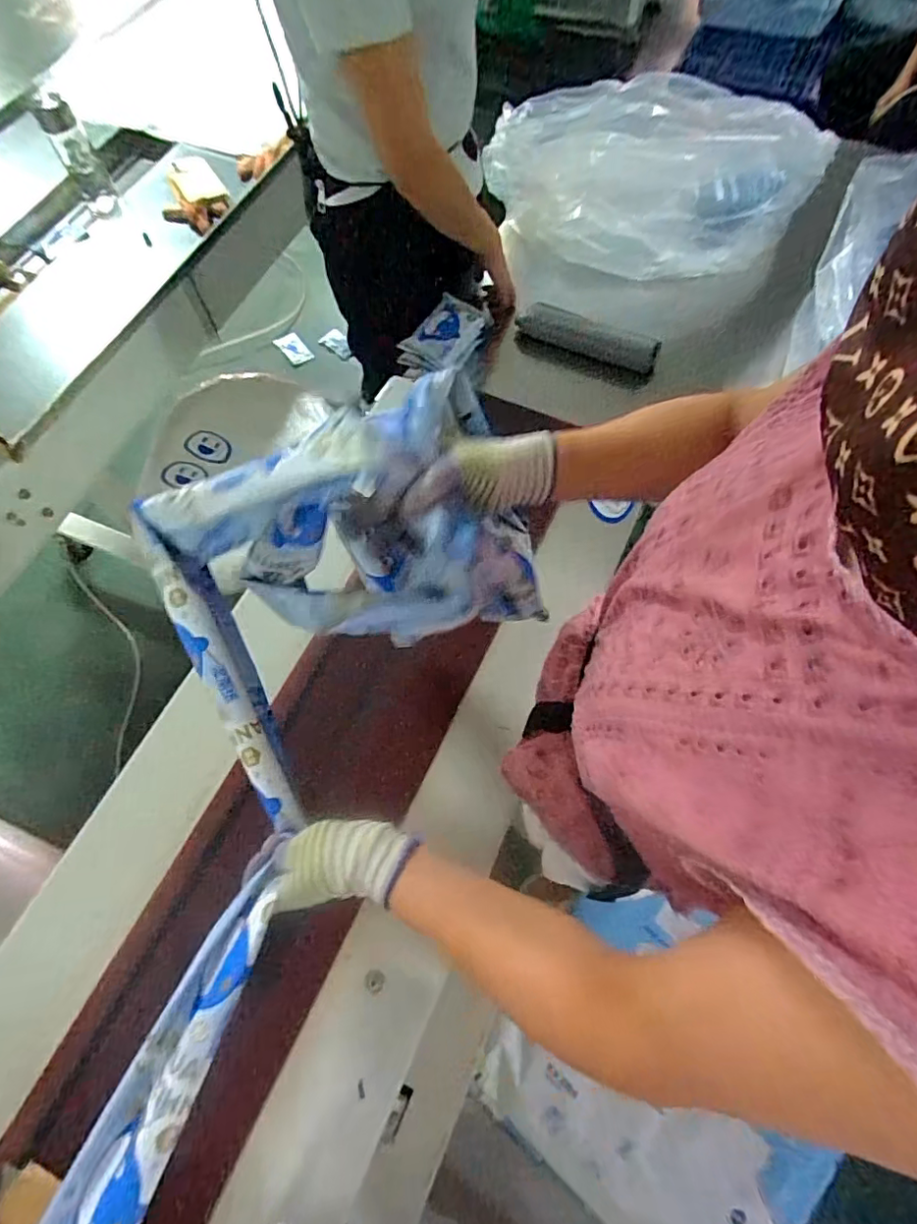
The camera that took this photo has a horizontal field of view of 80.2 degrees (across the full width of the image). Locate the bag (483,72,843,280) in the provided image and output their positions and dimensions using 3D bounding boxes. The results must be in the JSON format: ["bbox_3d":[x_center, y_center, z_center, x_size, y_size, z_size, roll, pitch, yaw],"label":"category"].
[{"bbox_3d":[0.341,-0.828,1.033,0.580,0.154,0.383,-6,64,-3],"label":"bag"}]

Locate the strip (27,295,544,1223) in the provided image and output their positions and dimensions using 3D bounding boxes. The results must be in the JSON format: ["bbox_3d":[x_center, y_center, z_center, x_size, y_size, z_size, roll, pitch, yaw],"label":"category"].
[{"bbox_3d":[-0.164,0.188,0.410,0.307,0.147,0.782,13,81,6],"label":"strip"}]

